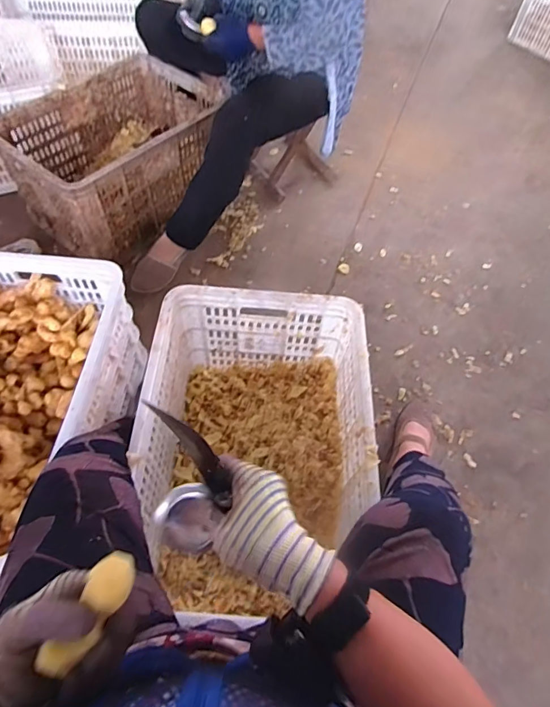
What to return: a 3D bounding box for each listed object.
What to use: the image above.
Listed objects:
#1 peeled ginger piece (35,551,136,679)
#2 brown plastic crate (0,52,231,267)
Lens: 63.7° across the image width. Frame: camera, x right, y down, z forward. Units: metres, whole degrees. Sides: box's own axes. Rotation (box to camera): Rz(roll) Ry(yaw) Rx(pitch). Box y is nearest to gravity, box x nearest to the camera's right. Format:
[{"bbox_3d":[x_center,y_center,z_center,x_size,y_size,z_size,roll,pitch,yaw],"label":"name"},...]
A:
[{"bbox_3d":[-0.138,0.195,0.333,0.028,0.024,0.087,28,79,12],"label":"peeled ginger piece"},{"bbox_3d":[-0.405,-0.537,1.205,0.347,0.248,0.527,37,63,17],"label":"brown plastic crate"}]

